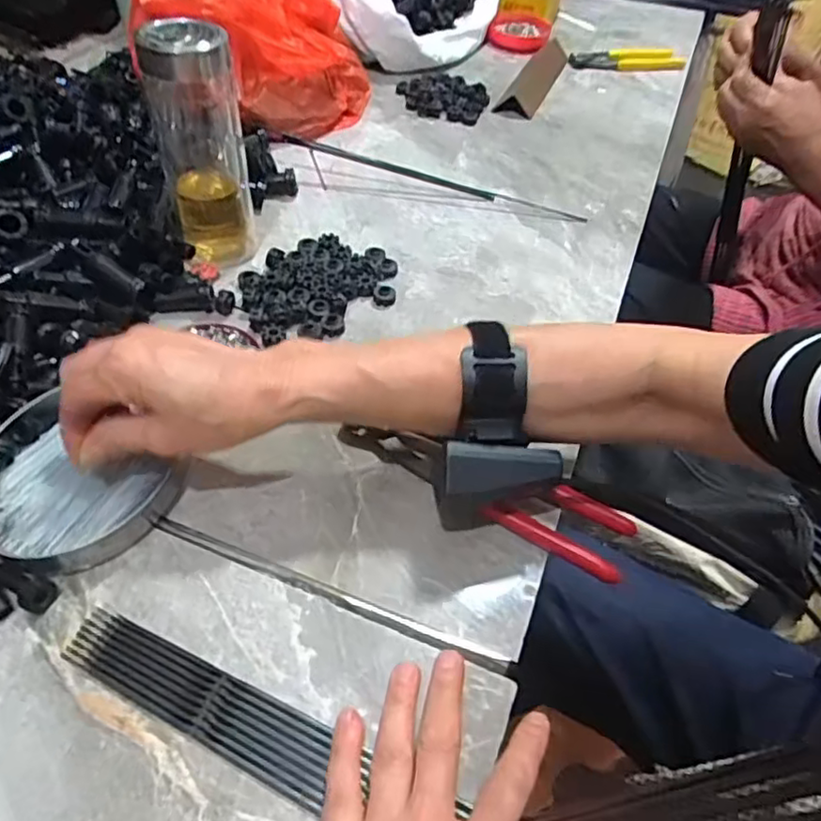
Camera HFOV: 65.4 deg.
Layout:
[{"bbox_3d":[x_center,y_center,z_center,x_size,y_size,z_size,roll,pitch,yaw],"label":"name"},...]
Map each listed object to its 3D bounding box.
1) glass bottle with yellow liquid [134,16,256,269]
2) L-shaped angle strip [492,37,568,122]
[{"bbox_3d":[-0.166,-0.211,0.510,0.069,0.166,0.060,-13,52,-17],"label":"glass bottle with yellow liquid"},{"bbox_3d":[0.165,-0.439,0.842,0.045,0.026,0.230,21,50,11],"label":"L-shaped angle strip"}]

